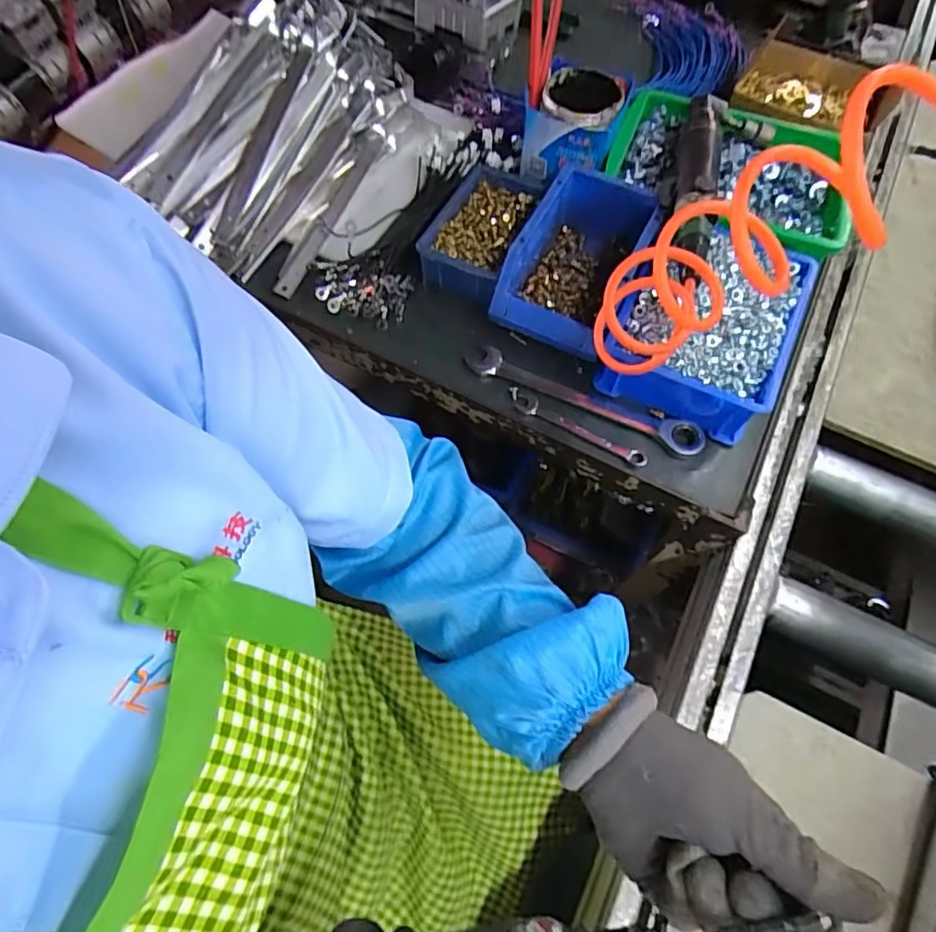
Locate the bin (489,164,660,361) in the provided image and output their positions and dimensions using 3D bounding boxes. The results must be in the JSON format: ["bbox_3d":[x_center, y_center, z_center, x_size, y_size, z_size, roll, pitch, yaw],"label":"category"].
[{"bbox_3d":[0.110,-0.204,0.577,0.109,0.072,0.187,26,66,10],"label":"bin"}]

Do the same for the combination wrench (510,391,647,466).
[{"bbox_3d":[0.104,-0.035,0.530,0.130,0.008,0.021,29,67,12],"label":"combination wrench"}]

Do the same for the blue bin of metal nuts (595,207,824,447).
[{"bbox_3d":[0.222,-0.129,0.542,0.155,0.078,0.180,20,65,8],"label":"blue bin of metal nuts"}]

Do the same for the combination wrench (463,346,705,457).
[{"bbox_3d":[0.107,-0.065,0.542,0.232,0.011,0.033,23,66,9],"label":"combination wrench"}]

